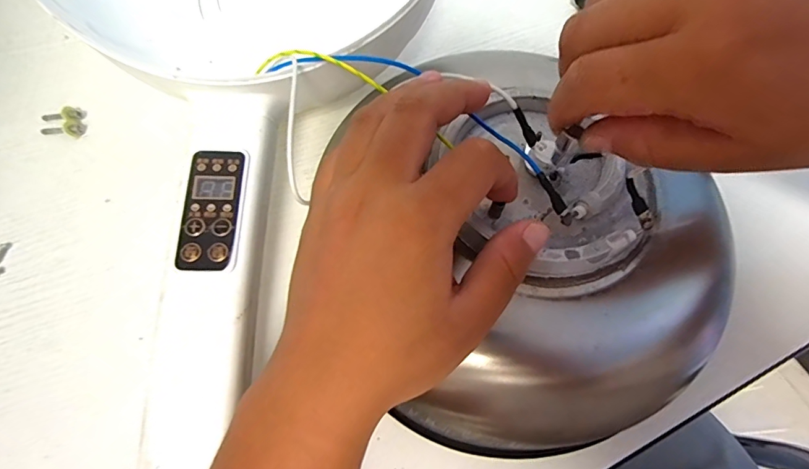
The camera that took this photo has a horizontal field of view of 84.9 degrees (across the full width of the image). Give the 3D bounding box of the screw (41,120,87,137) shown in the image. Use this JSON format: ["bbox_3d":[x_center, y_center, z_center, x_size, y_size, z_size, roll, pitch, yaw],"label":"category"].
[{"bbox_3d":[-0.235,-0.073,0.303,0.028,0.006,0.011,1,64,-3],"label":"screw"}]

